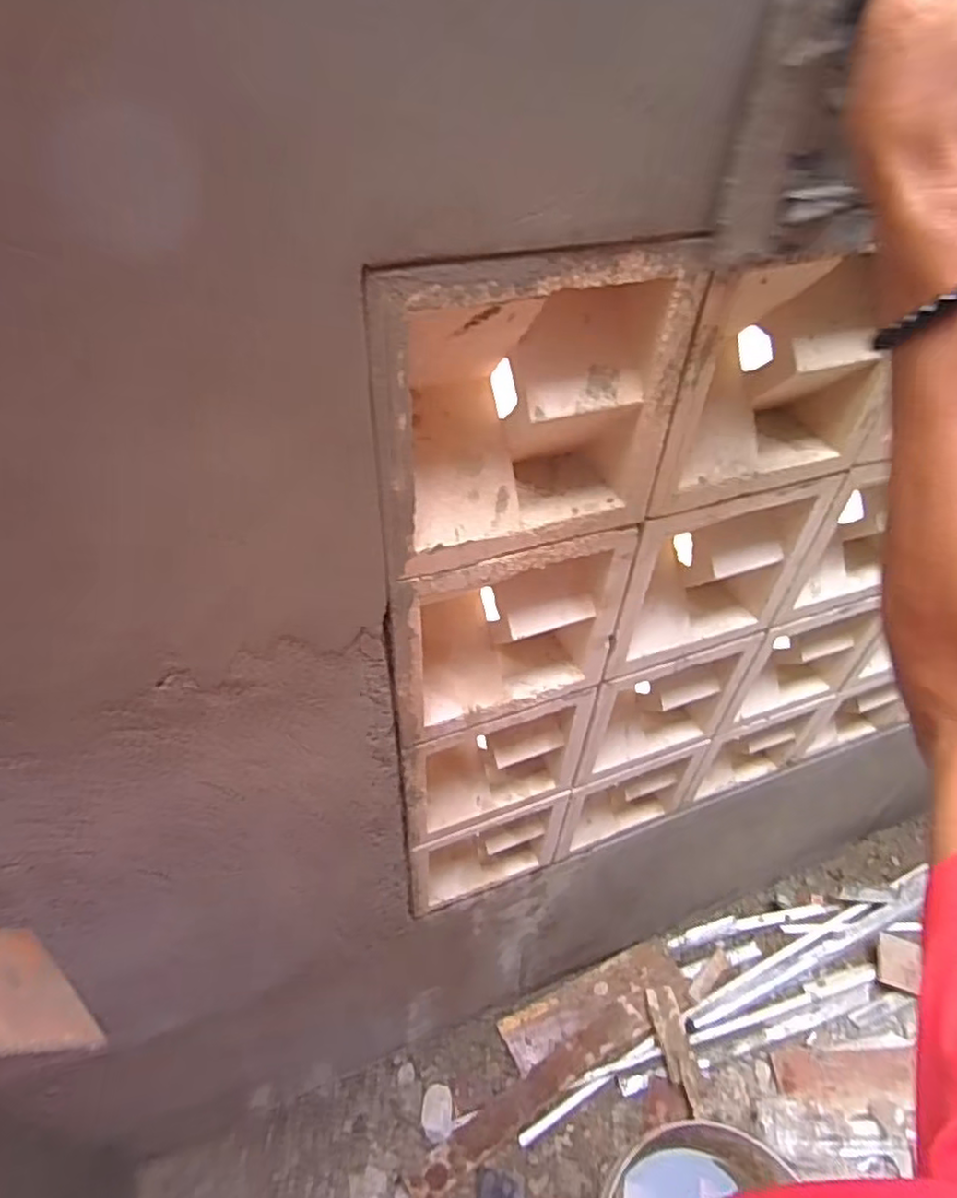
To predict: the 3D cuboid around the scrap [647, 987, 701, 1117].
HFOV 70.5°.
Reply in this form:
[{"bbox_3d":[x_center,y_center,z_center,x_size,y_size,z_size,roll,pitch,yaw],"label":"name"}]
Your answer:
[{"bbox_3d":[0.369,0.845,1.277,0.054,0.022,0.200,-2,45,-6],"label":"scrap"}]

